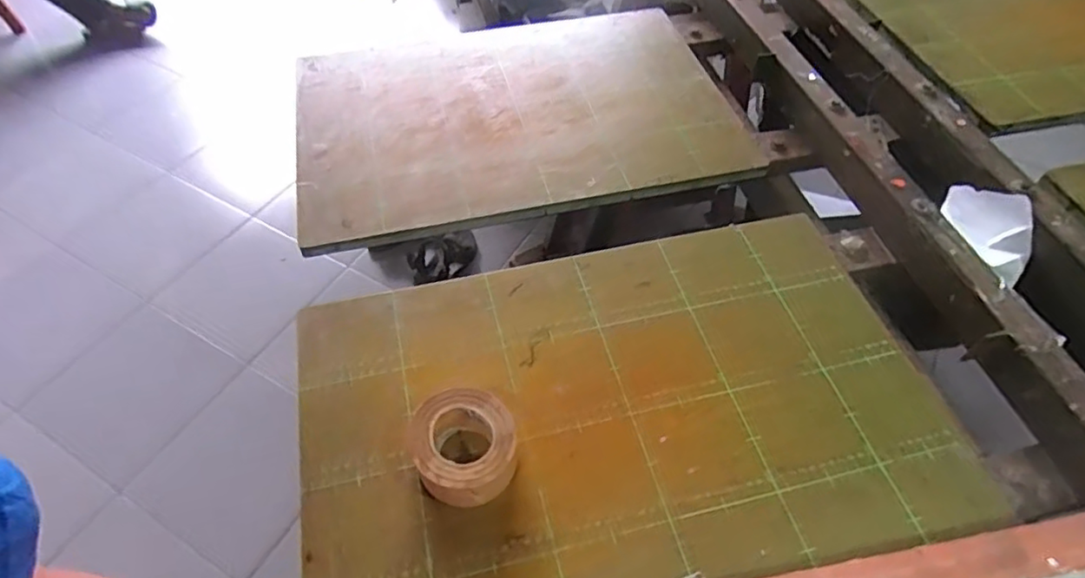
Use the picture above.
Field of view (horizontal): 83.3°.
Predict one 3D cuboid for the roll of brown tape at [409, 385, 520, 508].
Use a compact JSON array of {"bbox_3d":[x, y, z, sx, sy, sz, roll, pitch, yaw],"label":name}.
[{"bbox_3d":[-0.068,0.137,0.530,0.084,0.057,0.084,1,53,-1],"label":"roll of brown tape"}]

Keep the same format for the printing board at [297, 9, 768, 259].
[{"bbox_3d":[-0.036,-0.258,0.862,0.590,0.019,0.400,-11,54,-10],"label":"printing board"}]

